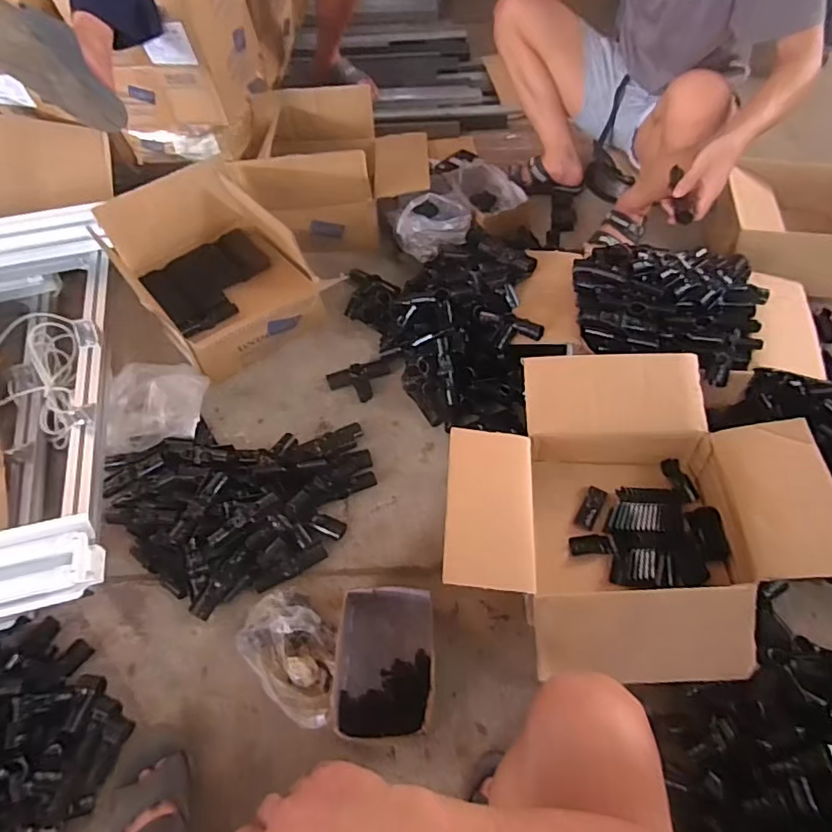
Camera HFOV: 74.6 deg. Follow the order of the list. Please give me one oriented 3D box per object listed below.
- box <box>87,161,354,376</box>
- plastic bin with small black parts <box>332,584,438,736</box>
[{"bbox_3d":[-0.411,-0.307,1.149,0.334,0.219,0.364,-33,61,-18],"label":"box"},{"bbox_3d":[-0.047,0.360,0.818,0.142,0.088,0.184,-2,56,1],"label":"plastic bin with small black parts"}]

